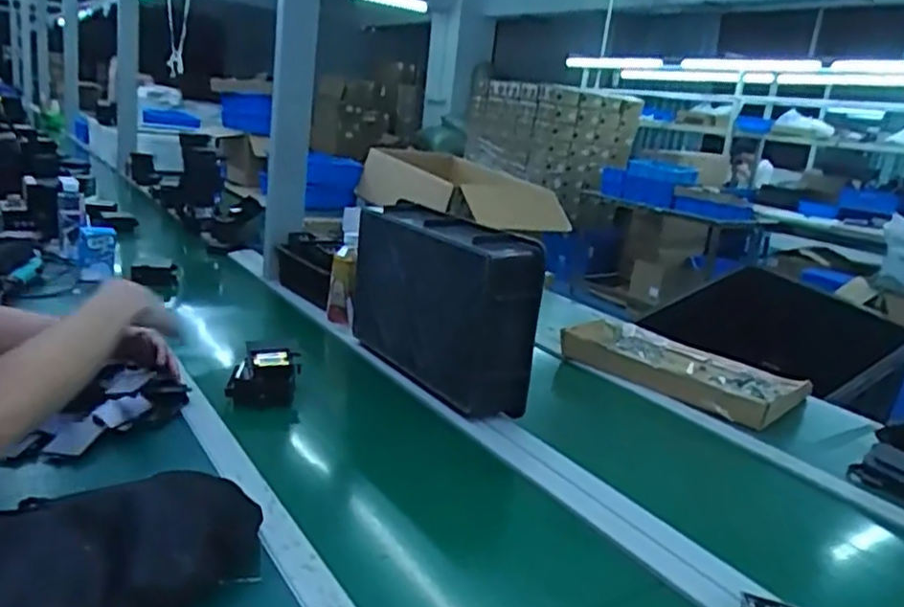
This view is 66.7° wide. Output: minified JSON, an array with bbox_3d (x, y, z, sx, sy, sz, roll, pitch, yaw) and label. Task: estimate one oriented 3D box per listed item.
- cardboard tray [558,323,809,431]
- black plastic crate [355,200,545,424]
[{"bbox_3d":[0.433,0.117,1.304,0.417,0.057,0.298,20,20,37],"label":"cardboard tray"},{"bbox_3d":[-0.029,-0.014,1.172,0.107,0.263,0.476,-3,19,-33],"label":"black plastic crate"}]

